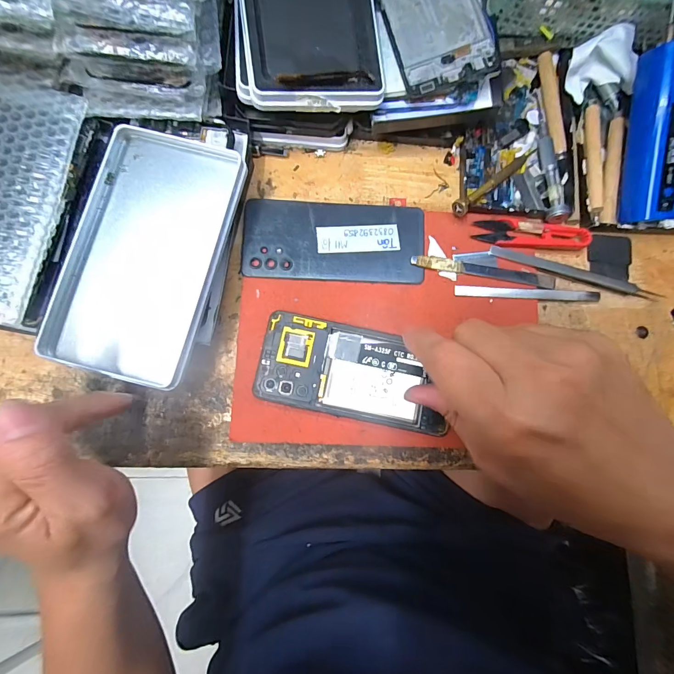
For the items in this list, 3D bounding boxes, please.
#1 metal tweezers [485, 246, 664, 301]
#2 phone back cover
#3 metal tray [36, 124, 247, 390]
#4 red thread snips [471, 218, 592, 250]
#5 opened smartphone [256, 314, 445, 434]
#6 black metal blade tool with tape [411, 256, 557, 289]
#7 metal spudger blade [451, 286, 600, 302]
[{"bbox_3d":[0.211,-0.056,0.315,0.155,0.006,0.010,16,82,-1],"label":"metal tweezers"},{"bbox_3d":[-0.002,-0.083,0.308,0.153,0.006,0.070,2,83,-3],"label":"phone back cover"},{"bbox_3d":[-0.137,-0.063,0.263,0.100,0.024,0.183,14,83,7],"label":"metal tray"},{"bbox_3d":[0.172,-0.090,0.314,0.098,0.008,0.023,3,83,-2],"label":"red thread snips"},{"bbox_3d":[0.013,0.027,0.286,0.147,0.004,0.071,12,81,-1],"label":"opened smartphone"},{"bbox_3d":[0.128,-0.057,0.309,0.128,0.004,0.012,9,82,-2],"label":"black metal blade tool with tape"},{"bbox_3d":[0.167,-0.038,0.310,0.130,0.004,0.010,1,83,-3],"label":"metal spudger blade"}]

